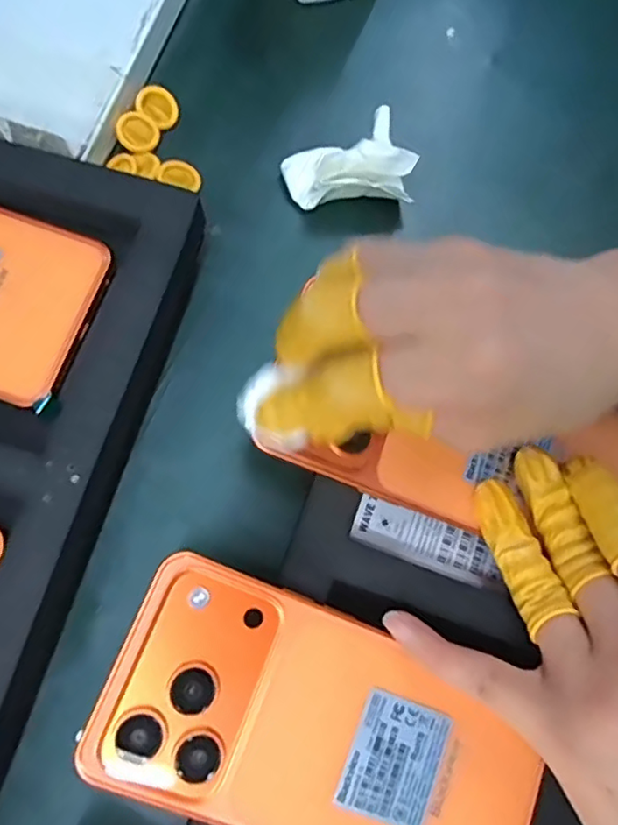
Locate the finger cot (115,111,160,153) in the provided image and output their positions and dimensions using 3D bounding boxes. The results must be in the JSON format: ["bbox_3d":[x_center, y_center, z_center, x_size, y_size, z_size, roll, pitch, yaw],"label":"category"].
[{"bbox_3d":[-0.085,-0.139,0.295,0.019,0.005,0.022,-29,78,-9],"label":"finger cot"}]

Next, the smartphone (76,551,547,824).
[{"bbox_3d":[0.011,0.116,0.208,0.167,0.016,0.075,31,77,-11],"label":"smartphone"}]

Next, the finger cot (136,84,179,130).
[{"bbox_3d":[-0.076,-0.155,0.300,0.020,0.006,0.018,31,76,6],"label":"finger cot"}]

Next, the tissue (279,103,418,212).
[{"bbox_3d":[0.019,-0.124,0.294,0.062,0.027,0.040,-1,75,-2],"label":"tissue"}]

